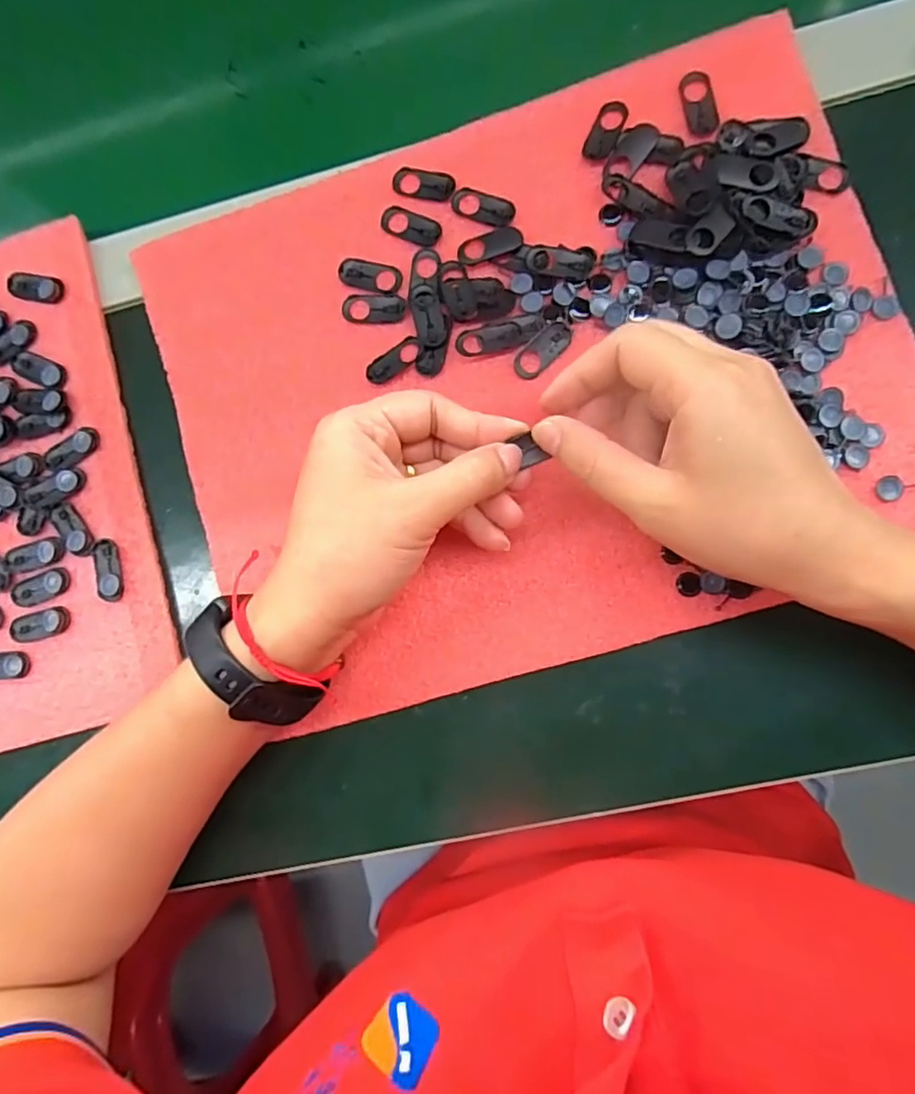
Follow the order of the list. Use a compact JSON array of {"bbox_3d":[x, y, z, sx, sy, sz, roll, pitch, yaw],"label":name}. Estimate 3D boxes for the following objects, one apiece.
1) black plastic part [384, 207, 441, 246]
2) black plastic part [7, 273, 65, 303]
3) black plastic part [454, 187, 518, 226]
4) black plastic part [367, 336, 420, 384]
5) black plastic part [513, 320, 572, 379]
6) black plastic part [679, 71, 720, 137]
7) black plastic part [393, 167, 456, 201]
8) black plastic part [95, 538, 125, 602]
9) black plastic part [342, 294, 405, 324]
[{"bbox_3d":[-0.022,-0.158,0.297,0.030,0.004,0.014,21,88,9],"label":"black plastic part"},{"bbox_3d":[-0.223,-0.138,0.320,0.031,0.004,0.014,11,86,8],"label":"black plastic part"},{"bbox_3d":[0.013,-0.166,0.294,0.031,0.004,0.014,21,88,9],"label":"black plastic part"},{"bbox_3d":[-0.031,-0.091,0.293,0.030,0.004,0.012,-37,81,3],"label":"black plastic part"},{"bbox_3d":[0.040,-0.093,0.285,0.032,0.004,0.014,-42,81,2],"label":"black plastic part"},{"bbox_3d":[0.114,-0.209,0.285,0.013,0.005,0.033,-12,83,6],"label":"black plastic part"},{"bbox_3d":[-0.017,-0.179,0.297,0.031,0.004,0.014,16,87,9],"label":"black plastic part"},{"bbox_3d":[-0.177,0.012,0.305,0.013,0.004,0.031,-10,83,6],"label":"black plastic part"},{"bbox_3d":[-0.041,-0.118,0.300,0.031,0.005,0.013,1,85,8],"label":"black plastic part"}]

